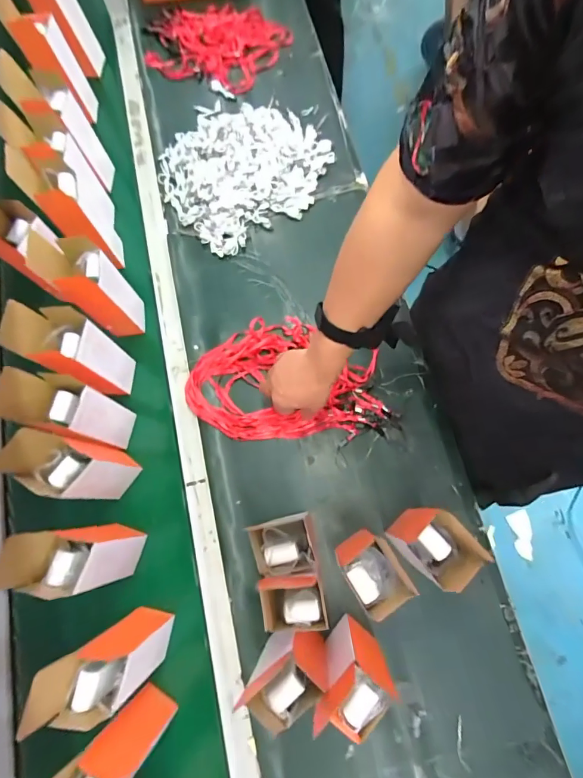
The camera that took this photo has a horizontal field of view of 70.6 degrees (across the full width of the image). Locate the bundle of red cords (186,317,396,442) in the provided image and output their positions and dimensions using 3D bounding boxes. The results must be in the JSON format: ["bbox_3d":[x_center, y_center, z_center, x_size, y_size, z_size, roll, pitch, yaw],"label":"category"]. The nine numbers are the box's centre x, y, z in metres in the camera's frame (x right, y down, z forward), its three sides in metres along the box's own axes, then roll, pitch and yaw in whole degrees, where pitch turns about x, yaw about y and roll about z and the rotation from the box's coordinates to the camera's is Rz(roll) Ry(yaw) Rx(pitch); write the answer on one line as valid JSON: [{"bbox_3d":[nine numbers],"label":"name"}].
[{"bbox_3d":[0.000,-0.018,0.716,0.343,0.027,0.211,3,76,3],"label":"bundle of red cords"}]

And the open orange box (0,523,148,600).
[{"bbox_3d":[-0.270,0.226,0.553,0.071,0.204,0.081,15,76,8],"label":"open orange box"}]

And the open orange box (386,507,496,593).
[{"bbox_3d":[0.179,0.203,0.550,0.058,0.187,0.062,-39,75,-7],"label":"open orange box"}]

